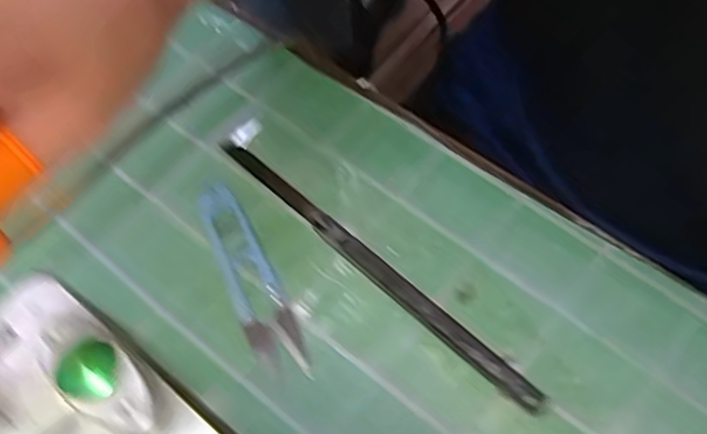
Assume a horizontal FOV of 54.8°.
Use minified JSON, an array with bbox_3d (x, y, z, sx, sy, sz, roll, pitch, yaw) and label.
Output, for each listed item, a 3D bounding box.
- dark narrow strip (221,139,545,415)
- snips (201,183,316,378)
[{"bbox_3d":[0.009,0.022,0.327,0.195,0.004,0.012,40,70,19],"label":"dark narrow strip"},{"bbox_3d":[-0.050,0.028,0.322,0.023,0.013,0.099,-23,65,-10],"label":"snips"}]

